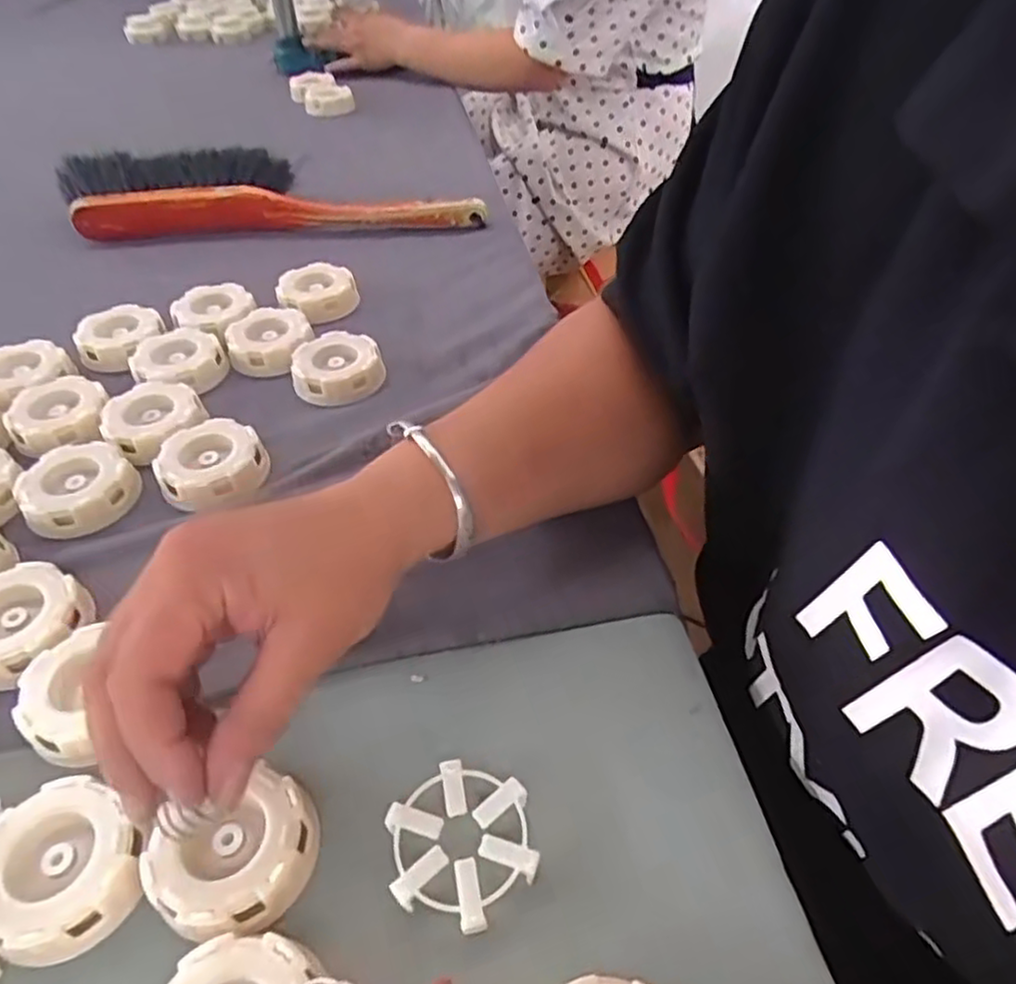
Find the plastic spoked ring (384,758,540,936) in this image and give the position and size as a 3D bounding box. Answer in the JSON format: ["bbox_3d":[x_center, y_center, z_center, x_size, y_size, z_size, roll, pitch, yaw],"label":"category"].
[{"bbox_3d":[-0.018,0.140,0.280,0.060,0.016,0.055,-1,45,1],"label":"plastic spoked ring"}]

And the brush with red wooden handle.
[{"bbox_3d":[-0.218,-0.293,0.676,0.385,0.051,0.094,-3,45,-2],"label":"brush with red wooden handle"}]

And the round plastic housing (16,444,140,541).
[{"bbox_3d":[-0.255,-0.002,0.419,0.059,0.024,0.059,-1,45,1],"label":"round plastic housing"}]

